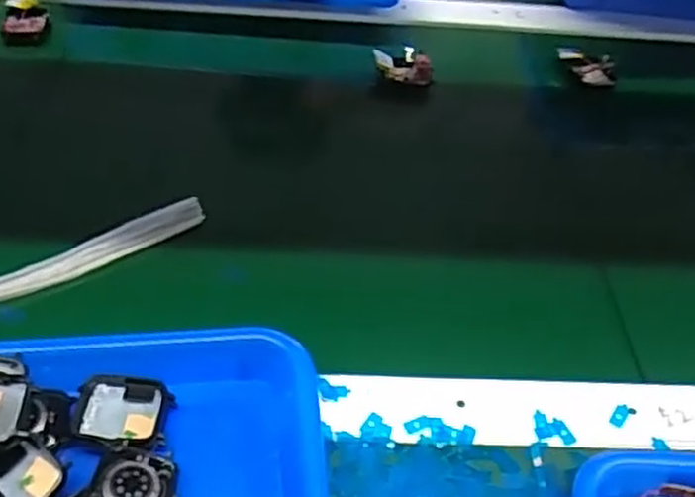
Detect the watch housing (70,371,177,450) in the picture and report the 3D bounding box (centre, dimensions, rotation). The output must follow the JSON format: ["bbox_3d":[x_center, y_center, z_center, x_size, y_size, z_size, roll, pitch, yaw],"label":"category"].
[{"bbox_3d":[-0.117,0.086,0.383,0.047,0.014,0.038,8,47,2],"label":"watch housing"}]

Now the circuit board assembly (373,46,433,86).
[{"bbox_3d":[0.048,-0.156,0.637,0.047,0.013,0.035,-5,75,-9],"label":"circuit board assembly"}]

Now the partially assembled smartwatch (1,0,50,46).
[{"bbox_3d":[-0.283,-0.205,0.652,0.039,0.022,0.064,-12,50,-16],"label":"partially assembled smartwatch"}]

